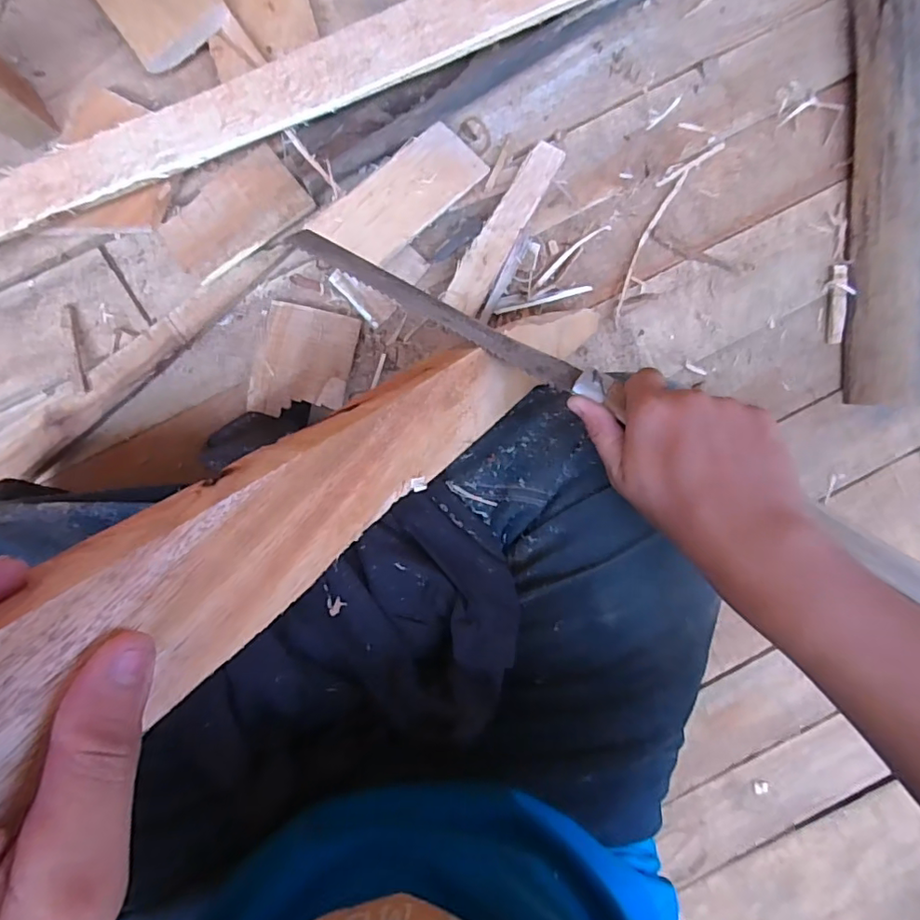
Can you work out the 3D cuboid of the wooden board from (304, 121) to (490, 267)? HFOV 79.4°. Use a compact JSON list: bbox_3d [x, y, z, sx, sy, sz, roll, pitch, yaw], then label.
[{"bbox_3d":[-0.047,-0.225,0.472,0.063,0.010,0.171,45,67,-5],"label":"wooden board"}]

